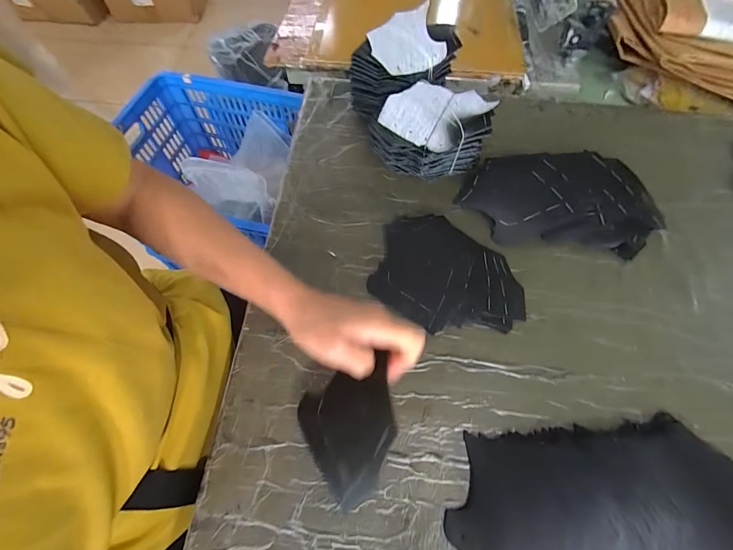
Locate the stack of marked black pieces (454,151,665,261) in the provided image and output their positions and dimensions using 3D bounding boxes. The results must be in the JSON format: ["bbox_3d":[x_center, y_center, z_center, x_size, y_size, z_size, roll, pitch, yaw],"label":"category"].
[{"bbox_3d":[0.259,-0.105,0.450,0.251,0.055,0.134,8,65,2],"label":"stack of marked black pieces"}]

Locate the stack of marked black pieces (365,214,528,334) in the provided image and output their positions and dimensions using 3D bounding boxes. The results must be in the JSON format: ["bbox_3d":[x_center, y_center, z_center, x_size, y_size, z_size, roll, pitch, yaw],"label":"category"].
[{"bbox_3d":[0.099,0.004,0.406,0.187,0.033,0.141,33,69,13],"label":"stack of marked black pieces"}]

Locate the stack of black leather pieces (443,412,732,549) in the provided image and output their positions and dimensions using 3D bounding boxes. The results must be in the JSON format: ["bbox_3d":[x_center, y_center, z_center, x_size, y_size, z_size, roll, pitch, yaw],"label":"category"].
[{"bbox_3d":[0.229,0.226,0.307,0.290,0.029,0.151,-5,65,-3],"label":"stack of black leather pieces"}]

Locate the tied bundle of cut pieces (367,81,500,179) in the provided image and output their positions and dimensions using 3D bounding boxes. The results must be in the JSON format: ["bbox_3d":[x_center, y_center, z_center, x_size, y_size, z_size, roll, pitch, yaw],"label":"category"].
[{"bbox_3d":[0.085,-0.188,0.453,0.134,0.096,0.098,-27,69,-13],"label":"tied bundle of cut pieces"}]

